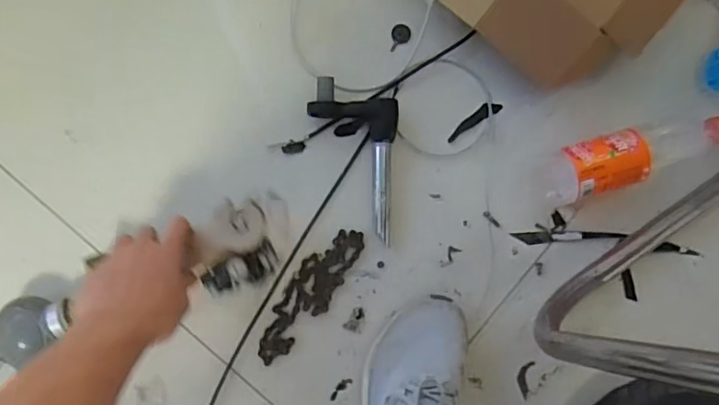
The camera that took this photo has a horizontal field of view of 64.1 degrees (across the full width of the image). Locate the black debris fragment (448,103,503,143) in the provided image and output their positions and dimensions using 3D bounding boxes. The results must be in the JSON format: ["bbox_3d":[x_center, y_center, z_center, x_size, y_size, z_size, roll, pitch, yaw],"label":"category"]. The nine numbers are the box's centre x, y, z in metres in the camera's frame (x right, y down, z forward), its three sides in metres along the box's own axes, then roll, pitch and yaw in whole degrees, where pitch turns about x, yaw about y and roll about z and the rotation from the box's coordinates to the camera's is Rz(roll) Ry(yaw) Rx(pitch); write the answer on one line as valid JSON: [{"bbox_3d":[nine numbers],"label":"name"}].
[{"bbox_3d":[0.137,-0.099,0.689,0.077,0.004,0.017,-33,88,-7],"label":"black debris fragment"}]

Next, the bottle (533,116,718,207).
[{"bbox_3d":[0.319,-0.055,0.669,0.223,0.070,0.065,-18,87,-6],"label":"bottle"}]

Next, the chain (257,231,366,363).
[{"bbox_3d":[-0.057,0.105,0.656,0.050,0.004,0.173,32,83,-2],"label":"chain"}]

